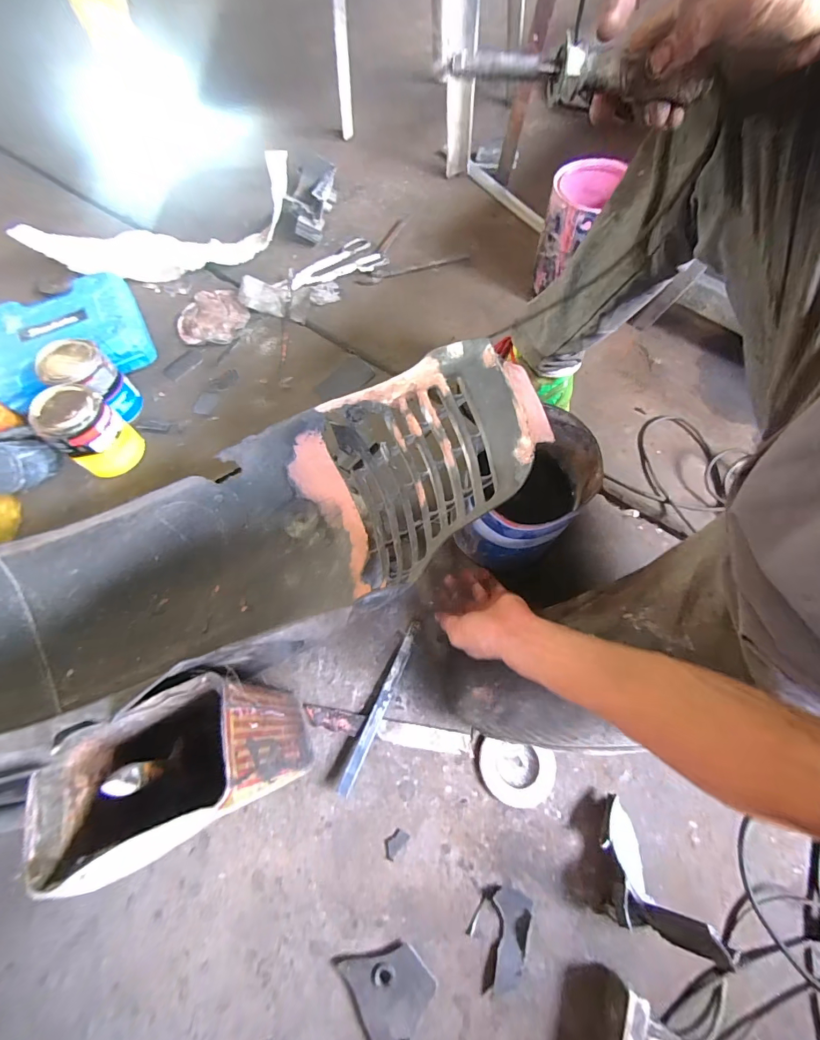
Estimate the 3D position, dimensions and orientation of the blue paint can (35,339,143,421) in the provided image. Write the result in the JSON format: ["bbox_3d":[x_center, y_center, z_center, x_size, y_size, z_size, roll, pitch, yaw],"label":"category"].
[{"bbox_3d":[-0.562,-0.242,0.738,0.094,0.139,0.097,0,67,1],"label":"blue paint can"}]

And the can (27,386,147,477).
[{"bbox_3d":[-0.532,-0.146,0.694,0.094,0.136,0.105,36,72,15],"label":"can"}]

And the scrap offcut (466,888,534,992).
[{"bbox_3d":[0.099,0.473,0.471,0.061,0.009,0.092,17,68,9],"label":"scrap offcut"}]

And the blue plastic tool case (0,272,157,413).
[{"bbox_3d":[-0.667,-0.345,0.820,0.283,0.086,0.241,-29,69,-10],"label":"blue plastic tool case"}]

